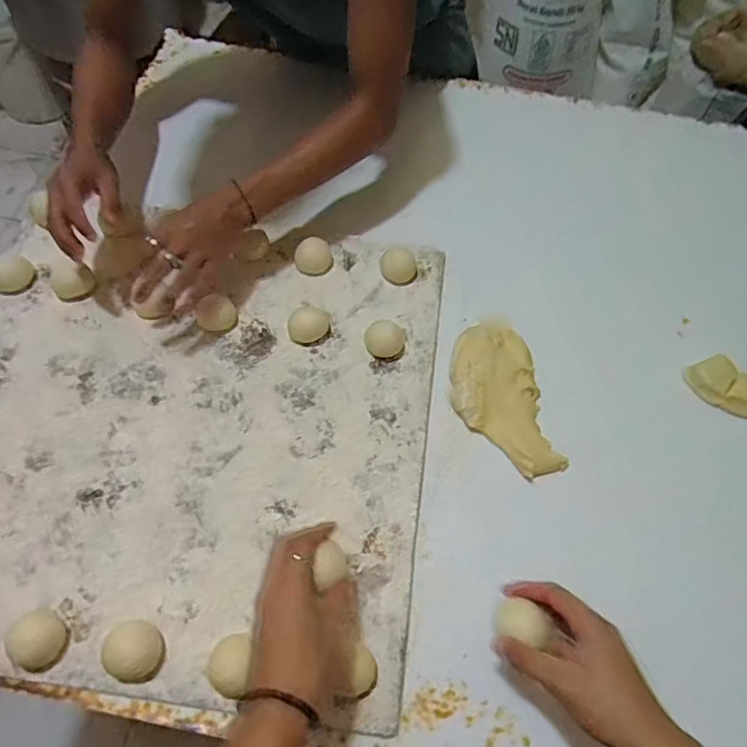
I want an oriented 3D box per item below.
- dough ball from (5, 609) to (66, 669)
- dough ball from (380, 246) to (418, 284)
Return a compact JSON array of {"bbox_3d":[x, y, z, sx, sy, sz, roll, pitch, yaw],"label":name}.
[{"bbox_3d":[-0.301,0.235,0.491,0.041,0.032,0.043,16,60,5],"label":"dough ball"},{"bbox_3d":[0.033,-0.141,0.719,0.049,0.037,0.040,3,61,-2],"label":"dough ball"}]

